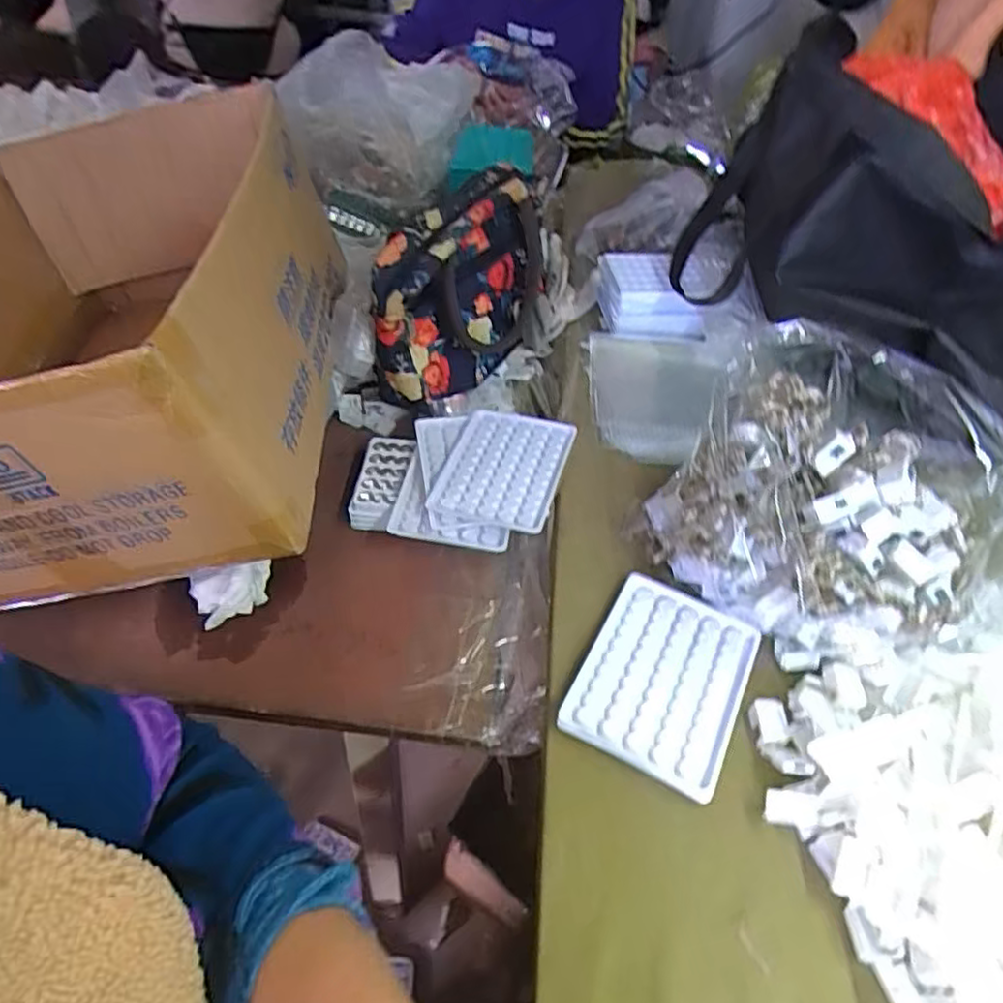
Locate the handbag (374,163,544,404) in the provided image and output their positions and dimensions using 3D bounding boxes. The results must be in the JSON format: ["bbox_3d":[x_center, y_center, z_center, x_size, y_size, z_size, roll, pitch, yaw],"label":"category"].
[{"bbox_3d":[-0.026,-0.198,0.635,0.072,0.148,0.241,25,49,20],"label":"handbag"}]

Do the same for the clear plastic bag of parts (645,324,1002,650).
[{"bbox_3d":[0.227,0.004,0.444,0.170,0.138,0.214,-29,53,-28],"label":"clear plastic bag of parts"}]

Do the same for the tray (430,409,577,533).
[{"bbox_3d":[0.003,-0.030,0.568,0.092,0.011,0.124,14,46,10],"label":"tray"}]

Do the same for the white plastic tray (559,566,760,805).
[{"bbox_3d":[0.103,0.108,0.431,0.095,0.008,0.130,22,48,18],"label":"white plastic tray"}]

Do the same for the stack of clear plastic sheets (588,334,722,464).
[{"bbox_3d":[0.143,-0.102,0.632,0.118,0.017,0.166,4,45,1],"label":"stack of clear plastic sheets"}]

